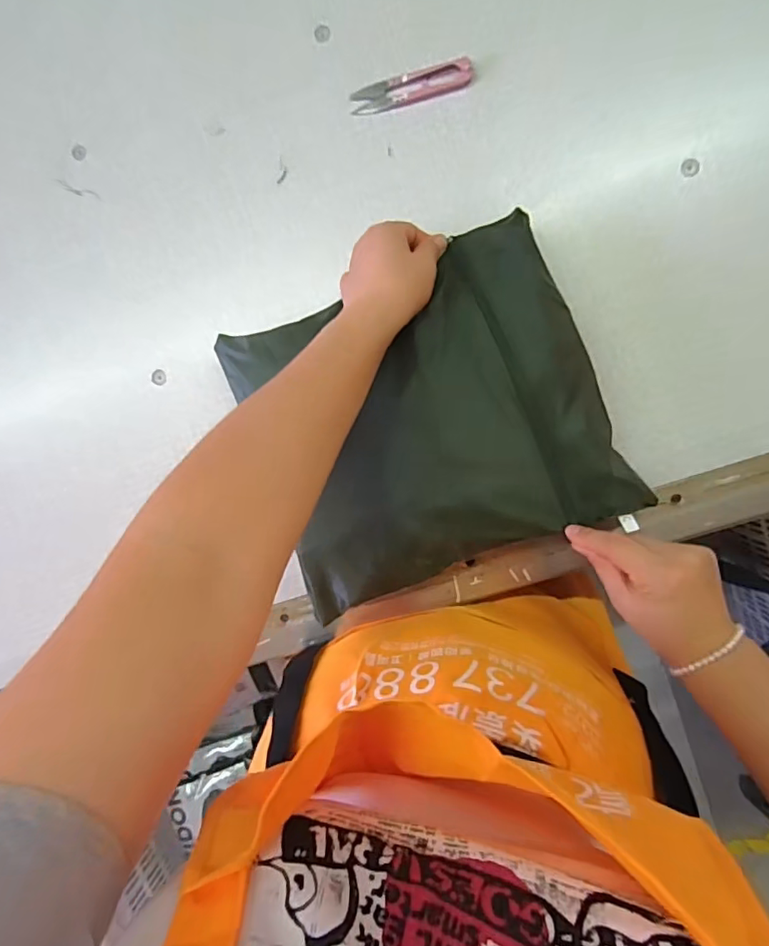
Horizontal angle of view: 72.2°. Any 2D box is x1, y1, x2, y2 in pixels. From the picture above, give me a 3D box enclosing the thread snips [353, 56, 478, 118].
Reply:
[{"bbox_3d":[0.023,-0.326,0.445,0.102,0.006,0.023,-8,93,9],"label":"thread snips"}]

